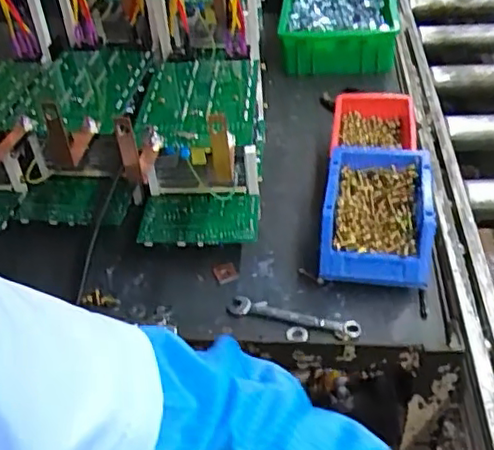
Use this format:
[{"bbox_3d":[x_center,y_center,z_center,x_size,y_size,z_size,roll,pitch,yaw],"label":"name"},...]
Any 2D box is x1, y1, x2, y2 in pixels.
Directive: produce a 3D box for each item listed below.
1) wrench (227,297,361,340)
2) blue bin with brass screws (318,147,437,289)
[{"bbox_3d":[0.045,0.090,0.611,0.128,0.012,0.022,12,44,19],"label":"wrench"},{"bbox_3d":[0.136,-0.008,0.663,0.105,0.074,0.152,5,42,11],"label":"blue bin with brass screws"}]

